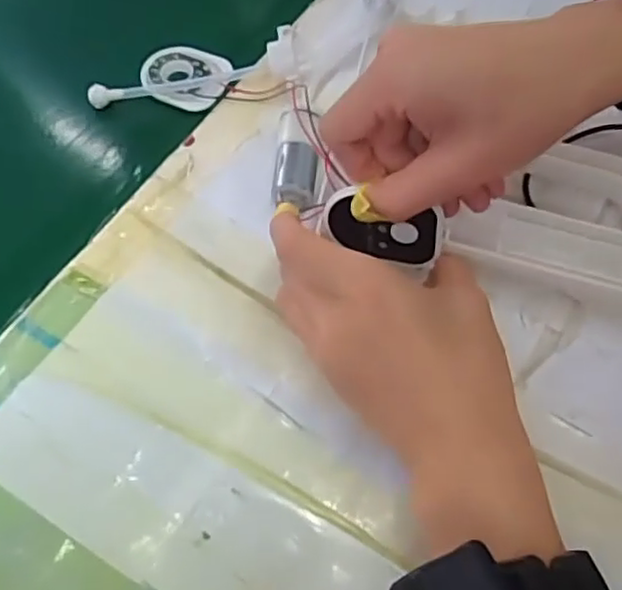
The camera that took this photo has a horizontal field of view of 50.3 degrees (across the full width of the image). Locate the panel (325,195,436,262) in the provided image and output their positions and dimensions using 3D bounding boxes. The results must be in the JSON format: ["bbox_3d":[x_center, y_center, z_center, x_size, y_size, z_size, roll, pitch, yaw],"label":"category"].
[{"bbox_3d":[0.035,-0.031,0.324,0.052,0.032,0.007,12,62,6],"label":"panel"}]

